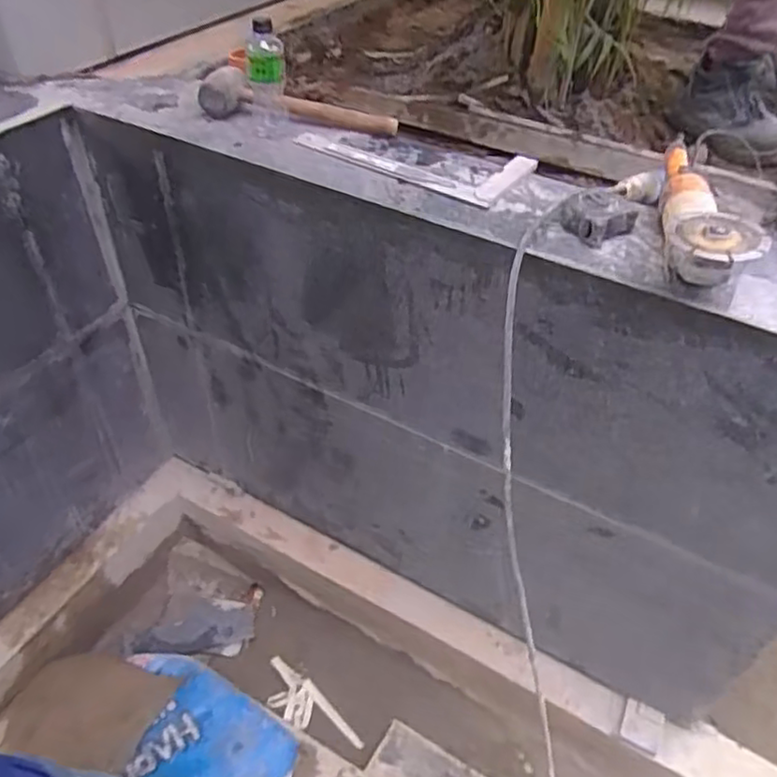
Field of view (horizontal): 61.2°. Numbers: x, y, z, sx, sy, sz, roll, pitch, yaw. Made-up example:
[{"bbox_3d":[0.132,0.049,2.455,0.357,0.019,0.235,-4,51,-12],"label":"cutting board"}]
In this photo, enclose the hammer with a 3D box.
[{"bbox_3d":[-0.153,-0.479,1.107,0.342,0.059,0.069,11,45,8],"label":"hammer"}]

